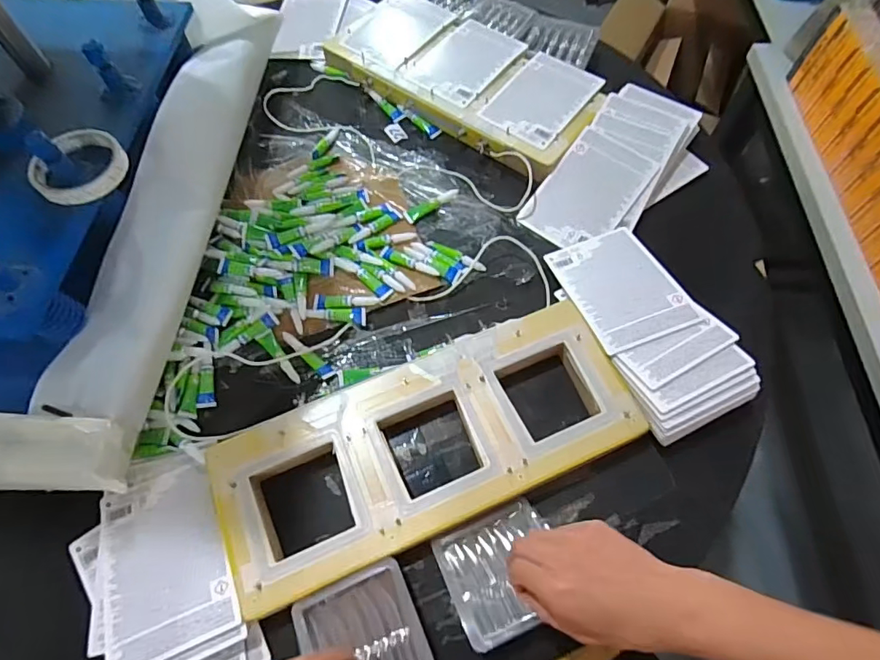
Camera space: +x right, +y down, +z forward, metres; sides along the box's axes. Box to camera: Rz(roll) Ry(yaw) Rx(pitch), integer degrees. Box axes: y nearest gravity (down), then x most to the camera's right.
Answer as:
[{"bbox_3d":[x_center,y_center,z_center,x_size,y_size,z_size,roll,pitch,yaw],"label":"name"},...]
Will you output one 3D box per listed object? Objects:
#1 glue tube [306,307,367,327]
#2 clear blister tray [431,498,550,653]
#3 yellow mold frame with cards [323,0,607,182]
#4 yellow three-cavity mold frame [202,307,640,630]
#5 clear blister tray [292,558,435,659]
[{"bbox_3d":[-0.125,-0.016,0.594,0.072,0.008,0.022,-2,80,-1],"label":"glue tube"},{"bbox_3d":[0.059,0.221,0.455,0.107,0.025,0.097,-21,65,-10],"label":"clear blister tray"},{"bbox_3d":[0.035,-0.393,0.764,0.430,0.046,0.206,36,69,17],"label":"yellow mold frame with cards"},{"bbox_3d":[-0.010,0.117,0.519,0.422,0.040,0.168,-22,65,-10],"label":"yellow three-cavity mold frame"},{"bbox_3d":[-0.068,0.274,0.437,0.102,0.009,0.103,-22,65,-10],"label":"clear blister tray"}]

